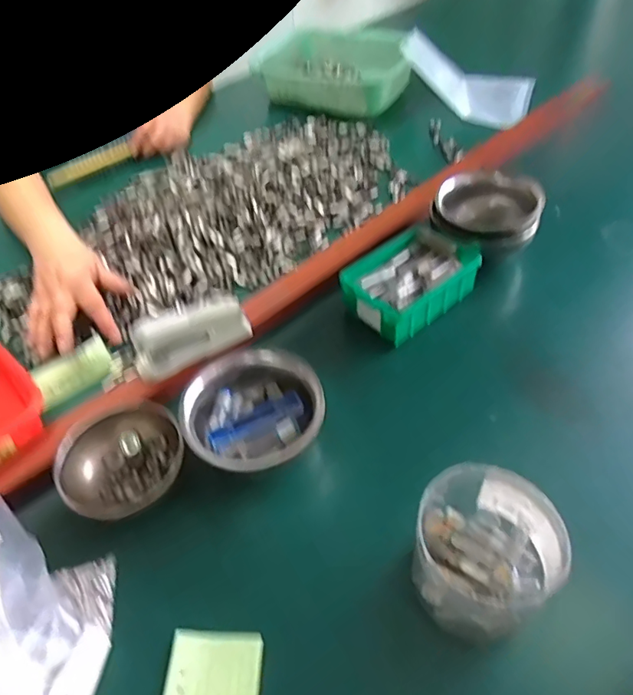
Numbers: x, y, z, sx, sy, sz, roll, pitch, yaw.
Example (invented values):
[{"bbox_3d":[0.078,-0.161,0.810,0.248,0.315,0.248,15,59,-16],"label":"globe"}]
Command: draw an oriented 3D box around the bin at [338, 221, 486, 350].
[{"bbox_3d":[0.110,-0.079,0.615,0.148,0.050,0.102,-37,55,-25],"label":"bin"}]

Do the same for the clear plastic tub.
[{"bbox_3d":[0.123,0.152,0.398,0.104,0.074,0.112,-2,48,3],"label":"clear plastic tub"}]

